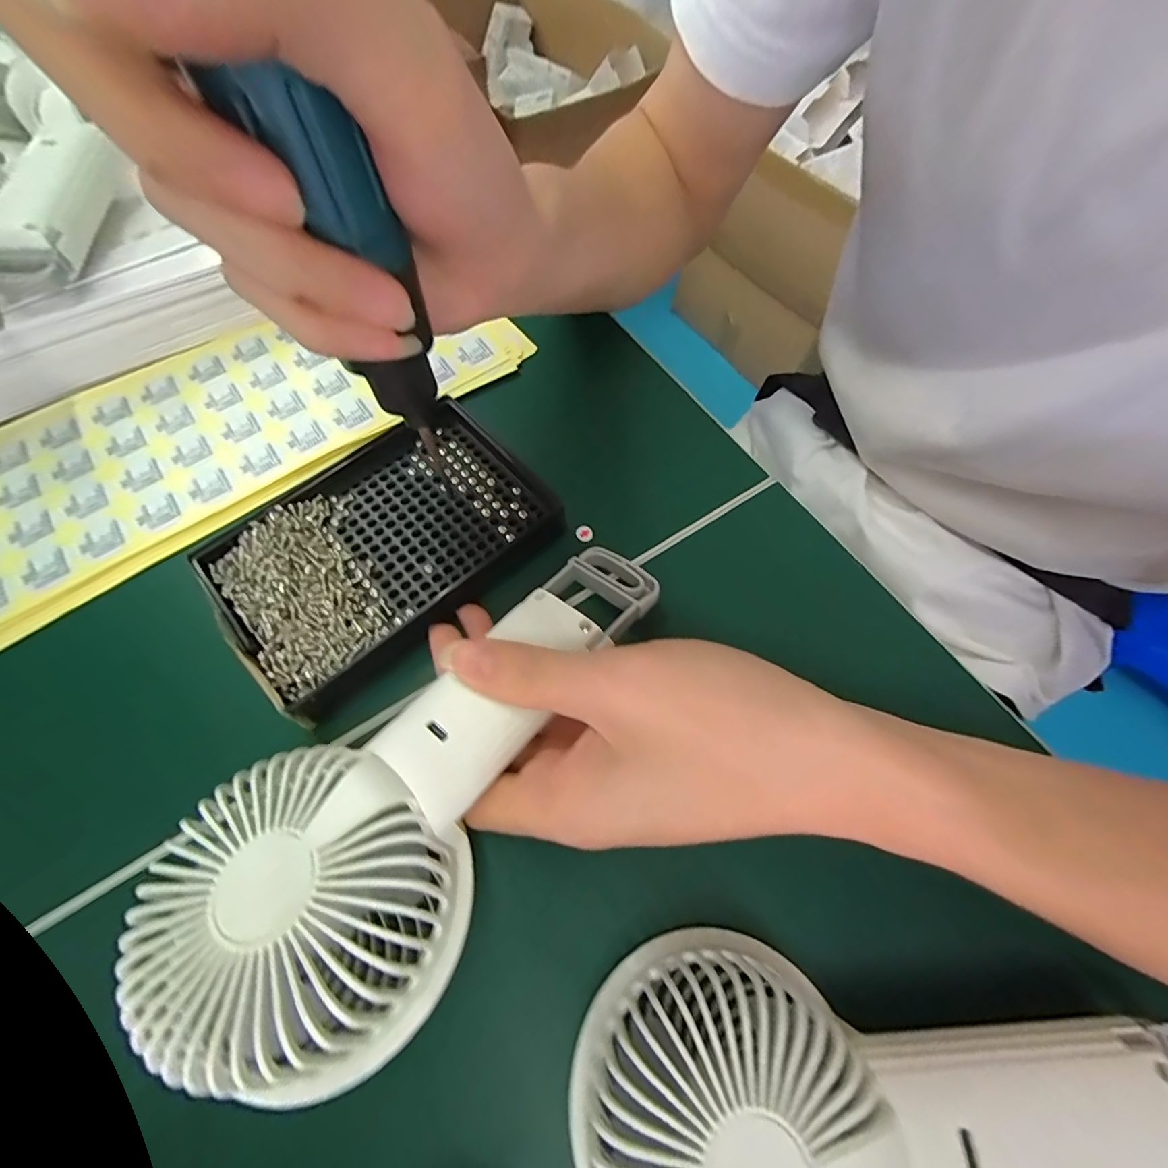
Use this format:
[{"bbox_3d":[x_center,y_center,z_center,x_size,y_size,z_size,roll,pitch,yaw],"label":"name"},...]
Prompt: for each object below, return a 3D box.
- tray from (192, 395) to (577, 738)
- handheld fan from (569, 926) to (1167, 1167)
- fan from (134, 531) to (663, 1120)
[{"bbox_3d":[-0.088,-0.019,0.232,0.096,0.018,0.143,42,71,17],"label":"tray"},{"bbox_3d":[0.089,0.155,0.144,0.180,0.047,0.076,5,65,2],"label":"handheld fan"},{"bbox_3d":[-0.043,0.053,0.175,0.081,0.034,0.191,35,57,15],"label":"fan"}]

